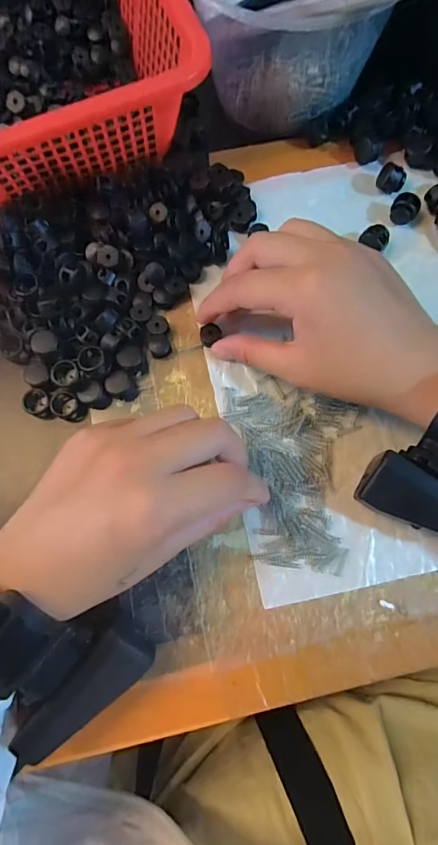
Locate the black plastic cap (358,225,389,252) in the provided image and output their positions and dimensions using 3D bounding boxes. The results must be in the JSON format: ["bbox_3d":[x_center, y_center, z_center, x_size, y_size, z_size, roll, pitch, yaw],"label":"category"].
[{"bbox_3d":[0.101,-0.117,0.275,0.015,0.013,0.017,-43,79,-8],"label":"black plastic cap"}]

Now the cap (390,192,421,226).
[{"bbox_3d":[0.121,-0.139,0.278,0.017,0.013,0.016,0,76,2],"label":"cap"}]

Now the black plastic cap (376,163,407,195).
[{"bbox_3d":[0.116,-0.163,0.285,0.017,0.015,0.015,25,78,7],"label":"black plastic cap"}]

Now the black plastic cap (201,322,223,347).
[{"bbox_3d":[-0.005,-0.055,0.265,0.014,0.004,0.012,-25,80,-1],"label":"black plastic cap"}]

